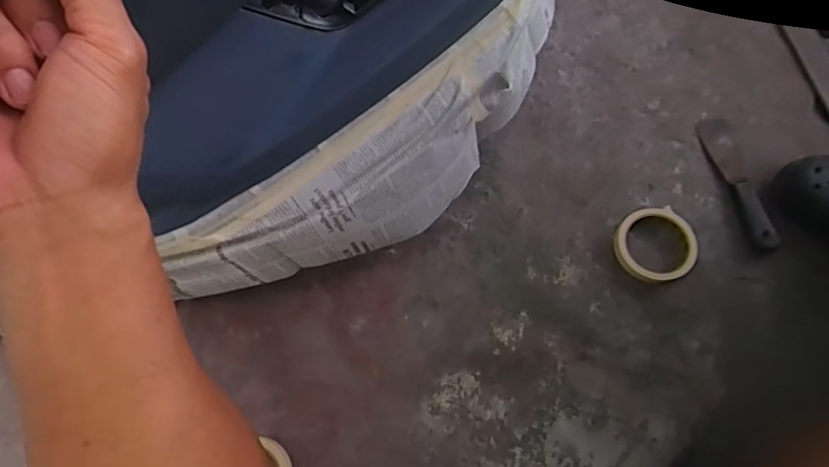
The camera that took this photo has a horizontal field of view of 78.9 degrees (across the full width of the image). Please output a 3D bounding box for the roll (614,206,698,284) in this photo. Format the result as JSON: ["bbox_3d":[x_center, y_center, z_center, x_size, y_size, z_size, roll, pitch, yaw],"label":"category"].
[{"bbox_3d":[0.309,0.014,0.651,0.094,0.028,0.105,41,79,14],"label":"roll"}]

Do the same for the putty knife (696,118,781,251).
[{"bbox_3d":[0.443,-0.073,0.677,0.043,0.025,0.193,-13,73,-1],"label":"putty knife"}]

